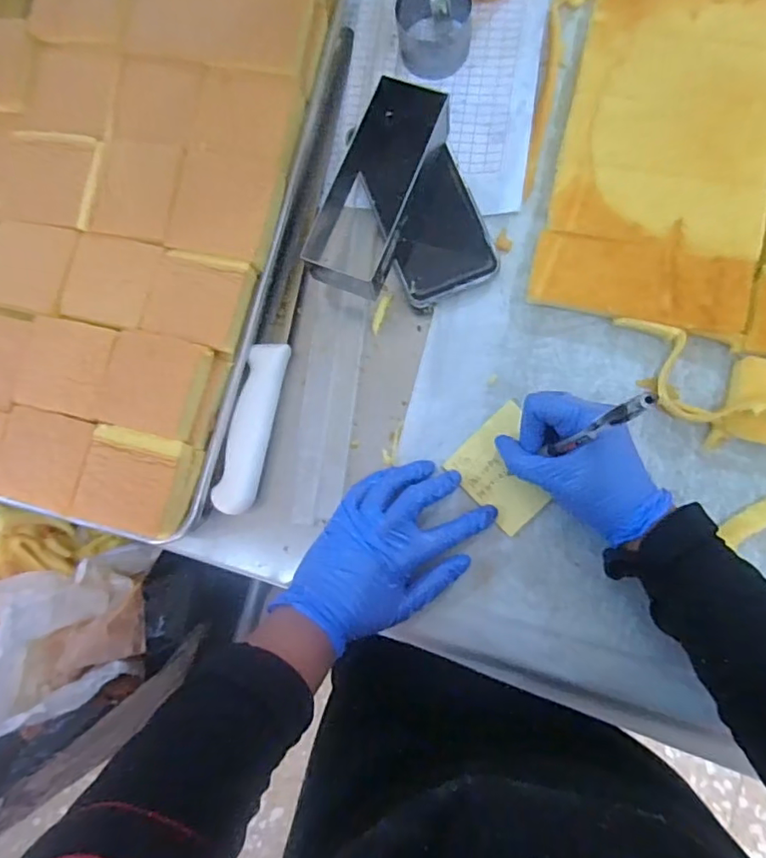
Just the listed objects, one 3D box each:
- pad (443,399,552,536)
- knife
[{"bbox_3d":[0.098,0.031,0.420,0.071,0.009,0.075,-43,82,-2],"label":"pad"},{"bbox_3d":[-0.079,-0.140,0.480,0.028,0.047,0.429,11,84,9],"label":"knife"}]

